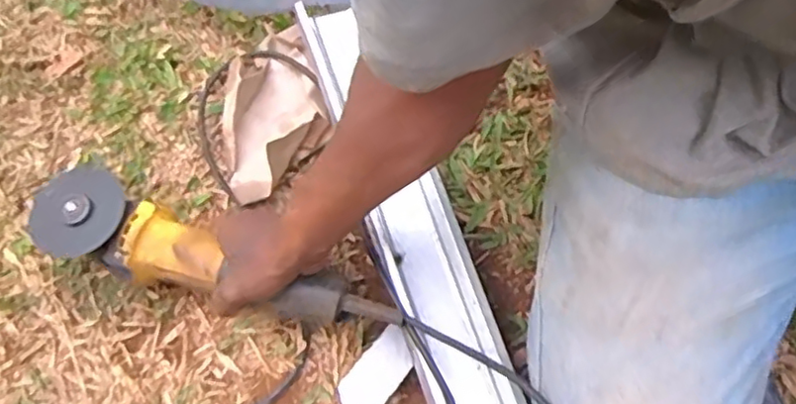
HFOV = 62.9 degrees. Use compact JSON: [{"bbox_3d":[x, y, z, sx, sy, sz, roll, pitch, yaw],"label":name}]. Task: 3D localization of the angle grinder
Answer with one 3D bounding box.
[{"bbox_3d":[-0.161,0.059,0.585,0.329,0.091,0.083,18,67,9],"label":"angle grinder"}]

